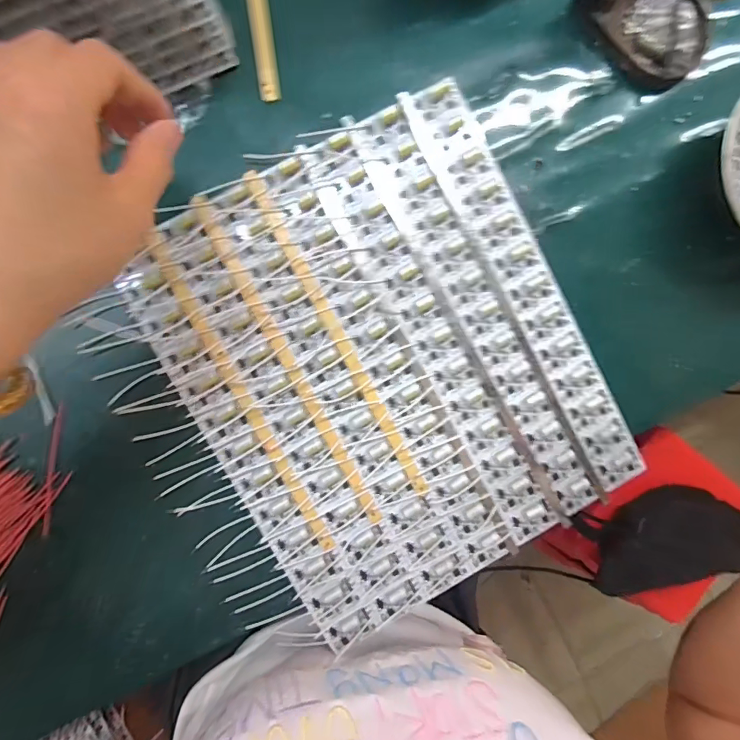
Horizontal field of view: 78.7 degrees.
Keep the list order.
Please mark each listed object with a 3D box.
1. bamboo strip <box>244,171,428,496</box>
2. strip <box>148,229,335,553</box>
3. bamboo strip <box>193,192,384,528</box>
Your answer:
[{"bbox_3d":[-0.020,-0.019,0.283,0.011,0.007,0.224,-29,96,-4],"label":"bamboo strip"},{"bbox_3d":[-0.078,0.018,0.279,0.010,0.008,0.218,-28,96,-4],"label":"strip"},{"bbox_3d":[-0.049,-0.003,0.281,0.011,0.008,0.224,-28,96,-4],"label":"bamboo strip"}]

